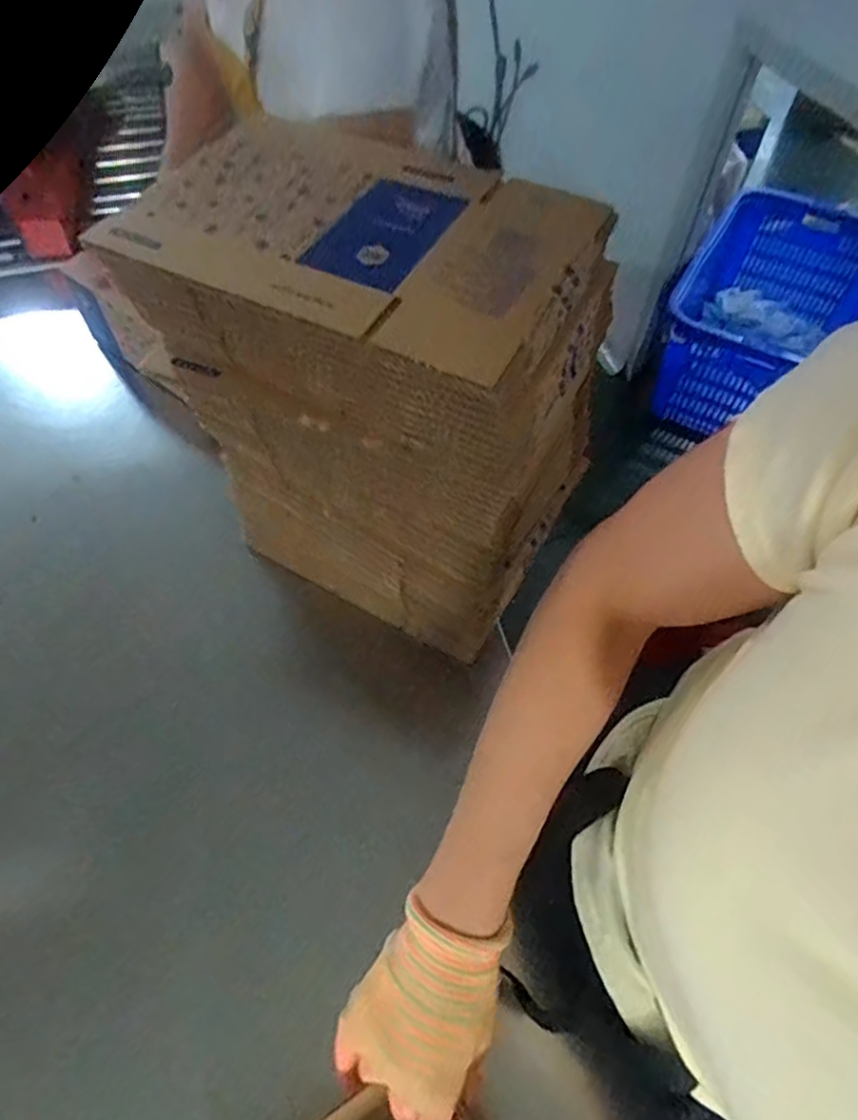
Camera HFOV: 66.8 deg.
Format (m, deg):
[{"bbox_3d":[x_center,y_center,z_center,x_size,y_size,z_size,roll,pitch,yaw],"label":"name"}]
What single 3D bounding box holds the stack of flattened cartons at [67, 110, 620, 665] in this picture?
[{"bbox_3d":[-0.043,-0.126,0.607,0.328,0.398,0.184,23,60,14],"label":"stack of flattened cartons"}]

